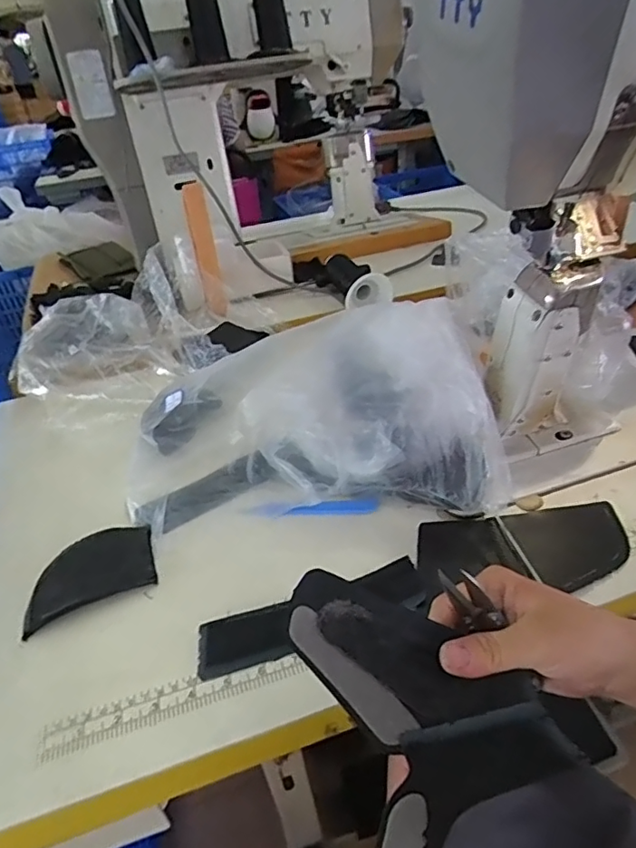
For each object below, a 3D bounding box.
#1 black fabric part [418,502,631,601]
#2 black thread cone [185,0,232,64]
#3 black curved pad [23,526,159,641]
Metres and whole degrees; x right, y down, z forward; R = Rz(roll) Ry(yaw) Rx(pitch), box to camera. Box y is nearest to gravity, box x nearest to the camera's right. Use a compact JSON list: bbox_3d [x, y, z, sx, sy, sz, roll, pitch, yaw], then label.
[{"bbox_3d":[0.172,0.102,0.465,0.177,0.013,0.085,-5,36,1],"label":"black fabric part"},{"bbox_3d":[-0.162,-0.590,0.804,0.054,0.109,0.049,-3,36,4],"label":"black thread cone"},{"bbox_3d":[-0.199,0.129,0.485,0.110,0.013,0.074,-19,38,-17],"label":"black curved pad"}]

